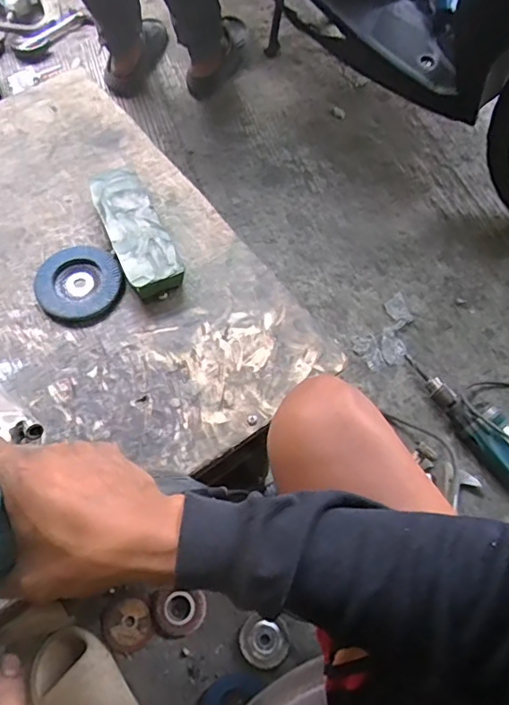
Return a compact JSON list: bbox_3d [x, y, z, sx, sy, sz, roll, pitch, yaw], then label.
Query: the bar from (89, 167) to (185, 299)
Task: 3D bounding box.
[{"bbox_3d":[-0.141,-0.142,0.599,0.066,0.039,0.181,-23,68,-11],"label":"bar"}]

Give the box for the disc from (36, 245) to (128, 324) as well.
[{"bbox_3d":[-0.200,-0.081,0.579,0.094,0.014,0.092,0,66,-1],"label":"disc"}]

